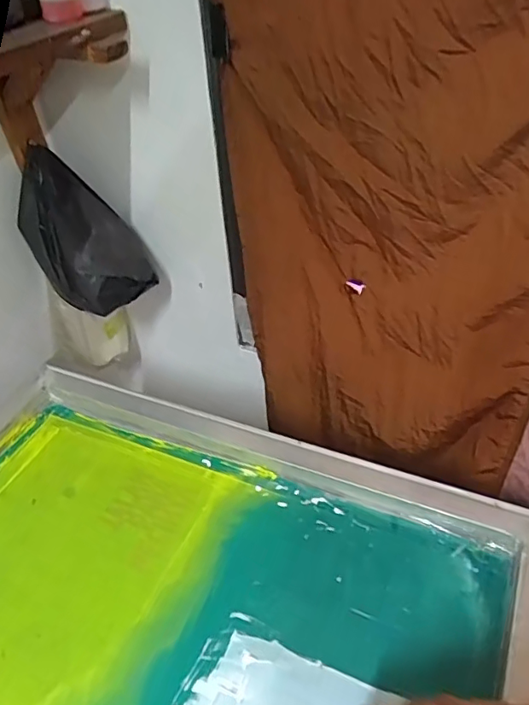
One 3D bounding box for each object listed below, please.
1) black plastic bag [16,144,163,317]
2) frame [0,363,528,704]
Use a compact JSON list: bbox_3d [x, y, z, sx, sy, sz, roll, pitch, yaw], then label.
[{"bbox_3d":[-0.263,-0.175,0.809,0.160,0.194,0.145,-21,43,-21],"label":"black plastic bag"},{"bbox_3d":[-0.104,0.242,0.508,0.660,0.053,0.471,13,46,22],"label":"frame"}]

